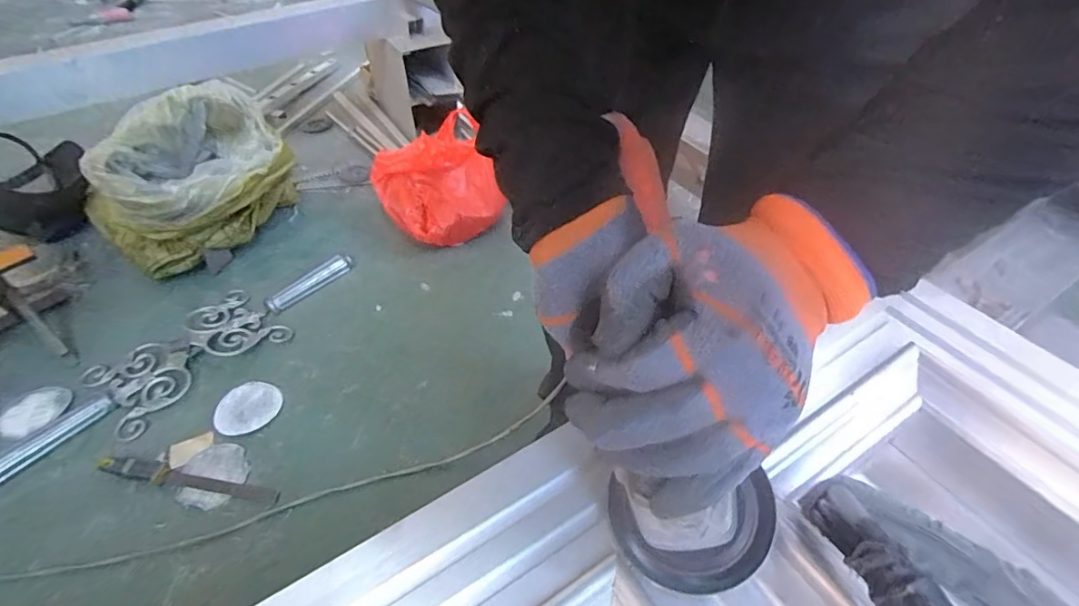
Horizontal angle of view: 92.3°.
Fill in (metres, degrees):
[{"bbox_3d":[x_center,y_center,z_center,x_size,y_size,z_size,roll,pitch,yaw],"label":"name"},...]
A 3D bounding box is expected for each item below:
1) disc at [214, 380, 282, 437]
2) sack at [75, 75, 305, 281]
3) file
[{"bbox_3d":[-0.543,0.196,0.965,0.110,0.005,0.110,0,45,0],"label":"disc"},{"bbox_3d":[-0.804,-0.285,1.217,0.312,0.312,0.420,29,53,26],"label":"sack"},{"bbox_3d":[-0.584,0.292,0.860,0.310,0.024,0.031,7,46,8],"label":"file"}]

